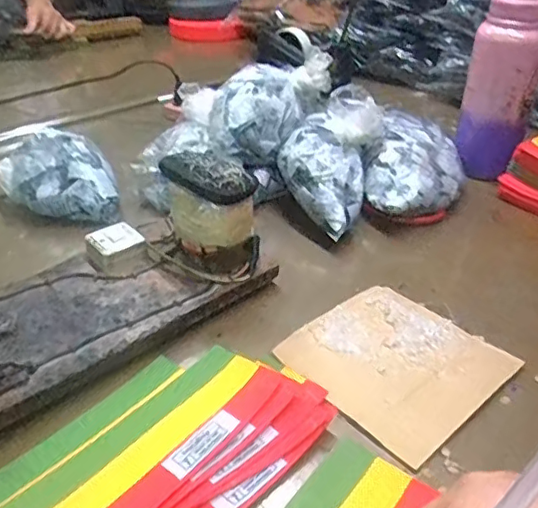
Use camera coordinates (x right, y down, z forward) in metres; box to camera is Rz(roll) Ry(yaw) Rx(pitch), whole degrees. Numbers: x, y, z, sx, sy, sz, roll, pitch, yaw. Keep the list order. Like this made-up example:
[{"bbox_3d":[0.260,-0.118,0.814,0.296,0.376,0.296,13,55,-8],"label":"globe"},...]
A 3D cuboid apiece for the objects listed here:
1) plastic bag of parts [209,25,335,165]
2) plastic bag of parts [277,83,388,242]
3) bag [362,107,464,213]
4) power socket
[{"bbox_3d":[-0.004,-0.196,0.744,0.103,0.084,0.203,20,56,27],"label":"plastic bag of parts"},{"bbox_3d":[0.068,-0.124,0.682,0.108,0.106,0.172,12,36,16],"label":"plastic bag of parts"},{"bbox_3d":[0.189,-0.110,0.734,0.122,0.084,0.199,11,36,13],"label":"bag"},{"bbox_3d":[-0.155,-0.006,0.574,0.051,0.023,0.051,-27,43,-34],"label":"power socket"}]

